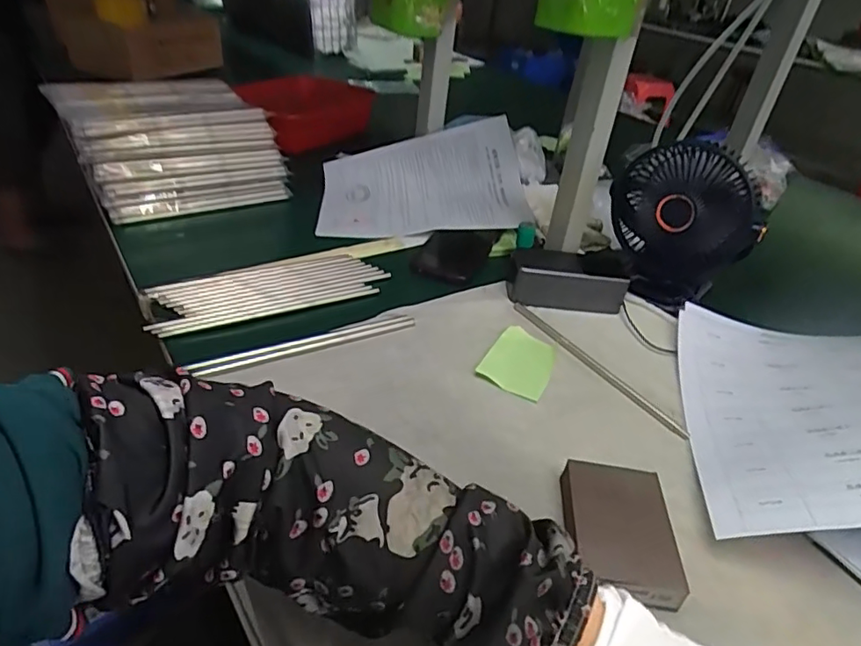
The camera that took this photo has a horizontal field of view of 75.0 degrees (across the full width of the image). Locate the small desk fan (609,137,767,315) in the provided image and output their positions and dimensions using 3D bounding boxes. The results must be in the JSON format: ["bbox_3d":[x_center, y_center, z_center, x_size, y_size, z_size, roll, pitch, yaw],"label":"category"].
[{"bbox_3d":[0.286,-0.109,0.656,0.150,0.166,0.106,12,34,6],"label":"small desk fan"}]

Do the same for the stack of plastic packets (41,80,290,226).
[{"bbox_3d":[-0.357,-0.250,0.775,0.242,0.108,0.203,-20,45,-33],"label":"stack of plastic packets"}]

